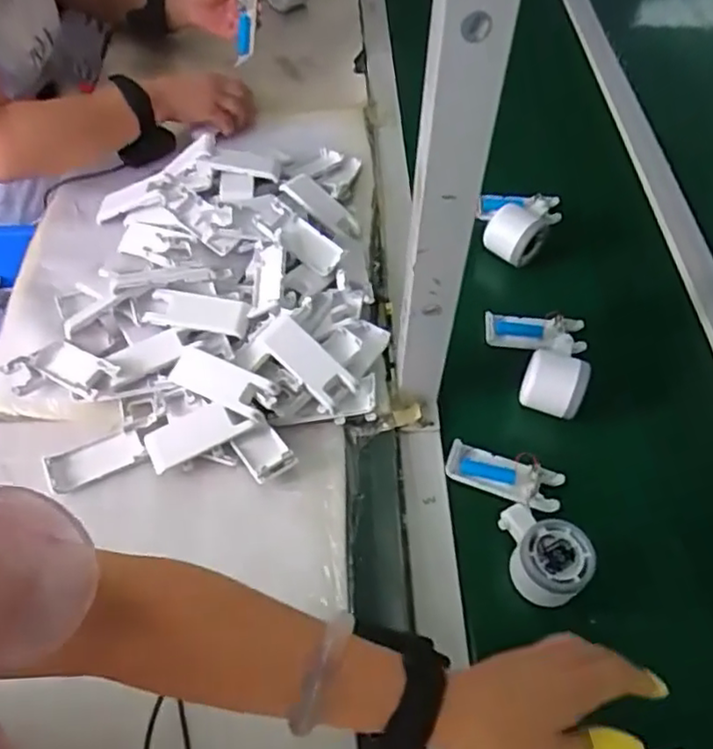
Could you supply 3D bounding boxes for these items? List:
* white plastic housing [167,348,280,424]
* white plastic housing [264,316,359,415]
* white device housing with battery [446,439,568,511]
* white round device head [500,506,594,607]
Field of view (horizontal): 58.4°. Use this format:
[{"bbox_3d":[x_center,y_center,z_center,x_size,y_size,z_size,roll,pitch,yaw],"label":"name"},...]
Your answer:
[{"bbox_3d":[-0.125,0.009,0.590,0.102,0.018,0.038,23,72,24],"label":"white plastic housing"},{"bbox_3d":[-0.044,-0.011,0.592,0.039,0.017,0.098,-40,81,-25],"label":"white plastic housing"},{"bbox_3d":[0.136,0.094,0.588,0.105,0.015,0.039,16,58,8],"label":"white device housing with battery"},{"bbox_3d":[0.158,0.145,0.533,0.056,0.041,0.082,-12,58,-10],"label":"white round device head"}]

